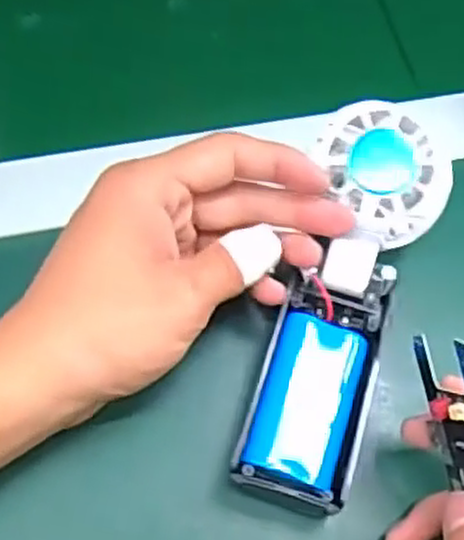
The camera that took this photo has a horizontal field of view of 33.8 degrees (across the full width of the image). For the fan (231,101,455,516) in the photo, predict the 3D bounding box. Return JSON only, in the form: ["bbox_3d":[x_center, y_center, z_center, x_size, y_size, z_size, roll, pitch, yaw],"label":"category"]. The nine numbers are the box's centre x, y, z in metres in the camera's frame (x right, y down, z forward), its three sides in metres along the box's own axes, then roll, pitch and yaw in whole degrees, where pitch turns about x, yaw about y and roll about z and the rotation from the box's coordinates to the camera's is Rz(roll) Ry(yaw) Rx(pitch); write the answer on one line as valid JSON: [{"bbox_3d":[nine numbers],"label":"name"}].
[{"bbox_3d":[0.046,0.012,0.312,0.053,0.034,0.161,18,84,6],"label":"fan"}]

